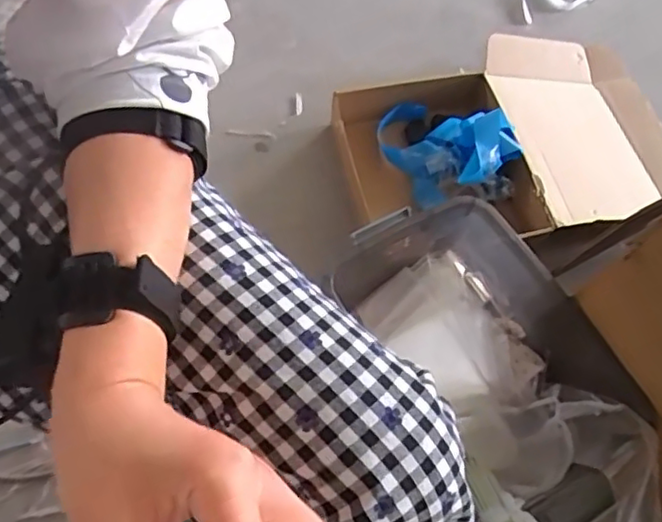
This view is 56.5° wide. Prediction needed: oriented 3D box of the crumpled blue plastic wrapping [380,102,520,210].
[{"bbox_3d":[0.186,-0.202,1.014,0.170,0.097,0.214,-24,66,-15],"label":"crumpled blue plastic wrapping"}]

